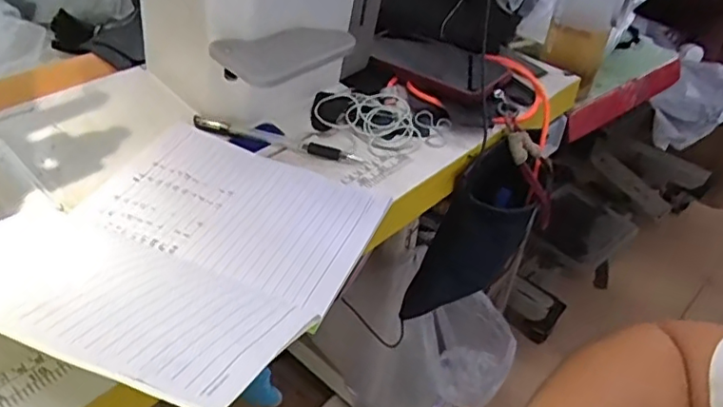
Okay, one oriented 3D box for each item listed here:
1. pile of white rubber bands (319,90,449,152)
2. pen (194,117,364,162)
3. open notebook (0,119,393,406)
[{"bbox_3d":[0.020,-0.082,0.574,0.123,0.015,0.076,21,42,20],"label":"pile of white rubber bands"},{"bbox_3d":[-0.076,-0.058,0.532,0.155,0.011,0.018,11,39,8],"label":"pen"},{"bbox_3d":[-0.125,0.013,0.402,0.225,0.064,0.260,17,40,15],"label":"open notebook"}]

